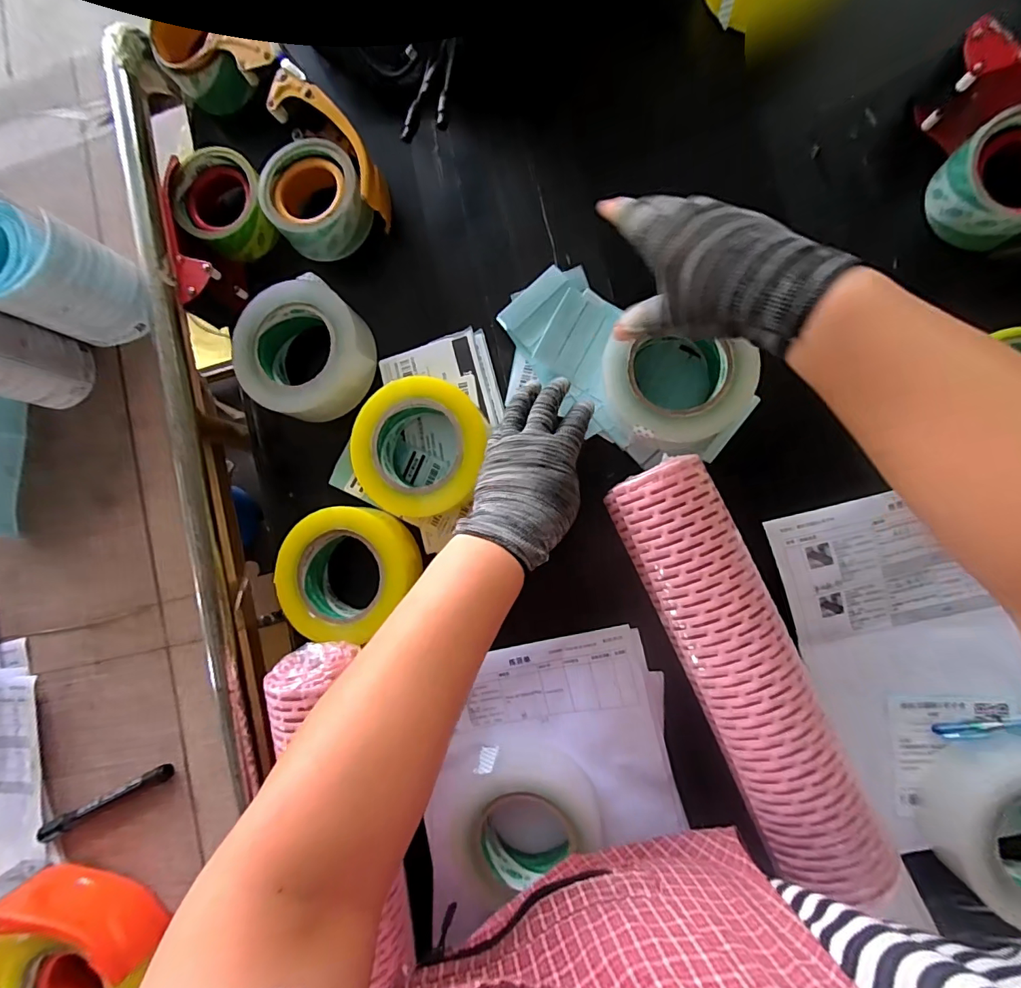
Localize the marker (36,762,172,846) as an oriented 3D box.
[{"bbox_3d":[-0.375,0.285,0.423,0.138,0.016,0.015,-28,78,2],"label":"marker"}]

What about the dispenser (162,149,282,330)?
[{"bbox_3d":[-0.280,-0.258,0.462,0.094,0.056,0.155,-14,85,6],"label":"dispenser"}]

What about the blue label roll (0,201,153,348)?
[{"bbox_3d":[-0.399,-0.185,0.415,0.095,0.109,0.091,-1,80,7],"label":"blue label roll"}]

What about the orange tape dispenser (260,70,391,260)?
[{"bbox_3d":[-0.191,-0.313,0.450,0.111,0.059,0.146,-26,84,5],"label":"orange tape dispenser"}]

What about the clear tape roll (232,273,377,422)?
[{"bbox_3d":[-0.200,-0.141,0.446,0.117,0.050,0.126,-1,80,7],"label":"clear tape roll"}]

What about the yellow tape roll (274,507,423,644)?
[{"bbox_3d":[-0.151,0.069,0.432,0.110,0.046,0.121,-1,80,7],"label":"yellow tape roll"}]

